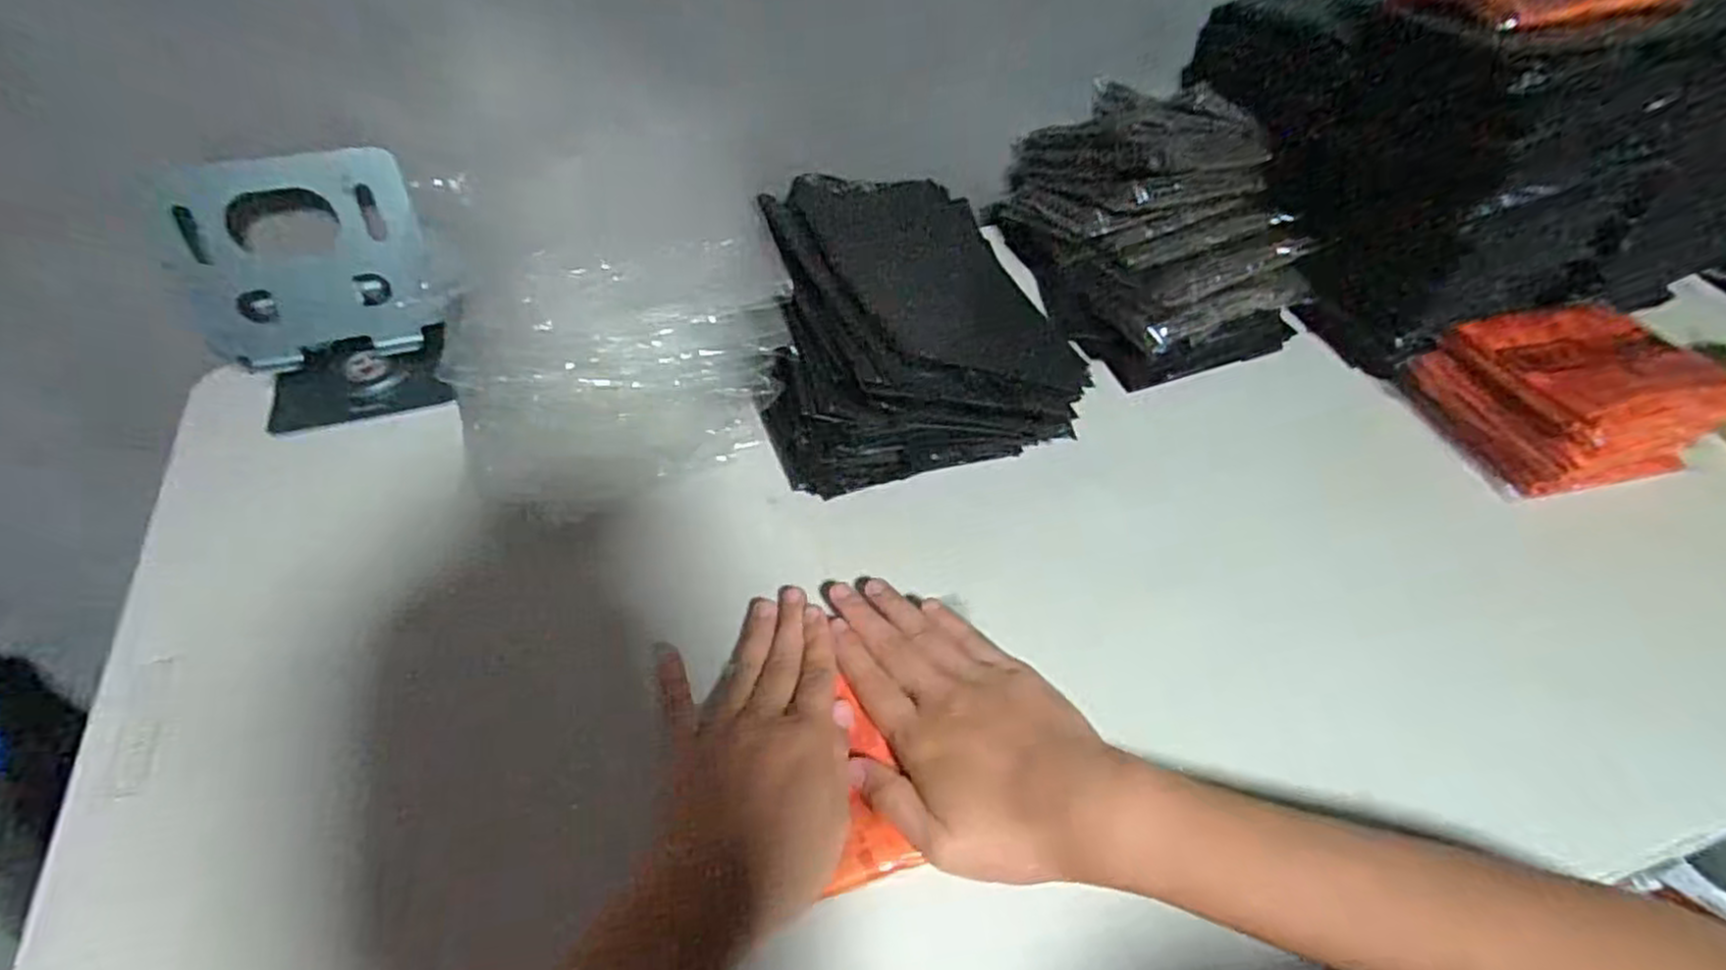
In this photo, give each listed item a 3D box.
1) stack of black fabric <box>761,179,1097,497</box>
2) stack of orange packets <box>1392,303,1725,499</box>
[{"bbox_3d":[0.034,-0.141,0.561,0.218,0.099,0.274,-5,52,-4],"label":"stack of black fabric"},{"bbox_3d":[0.481,-0.066,0.517,0.129,0.083,0.124,-13,53,-10],"label":"stack of orange packets"}]

